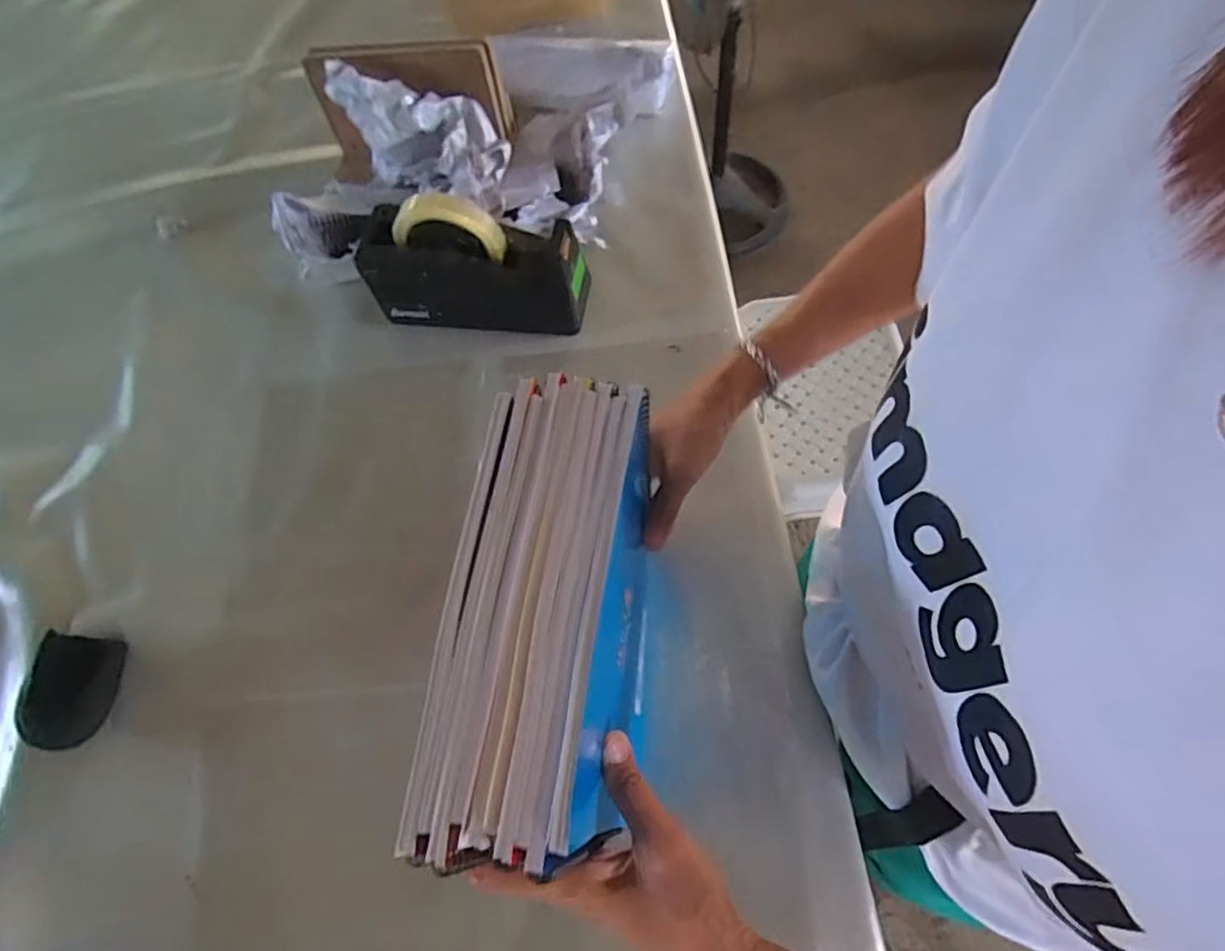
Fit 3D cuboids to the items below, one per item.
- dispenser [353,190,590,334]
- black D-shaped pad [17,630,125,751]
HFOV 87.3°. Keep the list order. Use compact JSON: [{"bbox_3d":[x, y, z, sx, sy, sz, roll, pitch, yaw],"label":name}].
[{"bbox_3d":[-0.132,-0.204,0.615,0.208,0.119,0.066,4,66,8],"label":"dispenser"},{"bbox_3d":[-0.426,0.169,0.505,0.062,0.014,0.082,10,69,-12],"label":"black D-shaped pad"}]

